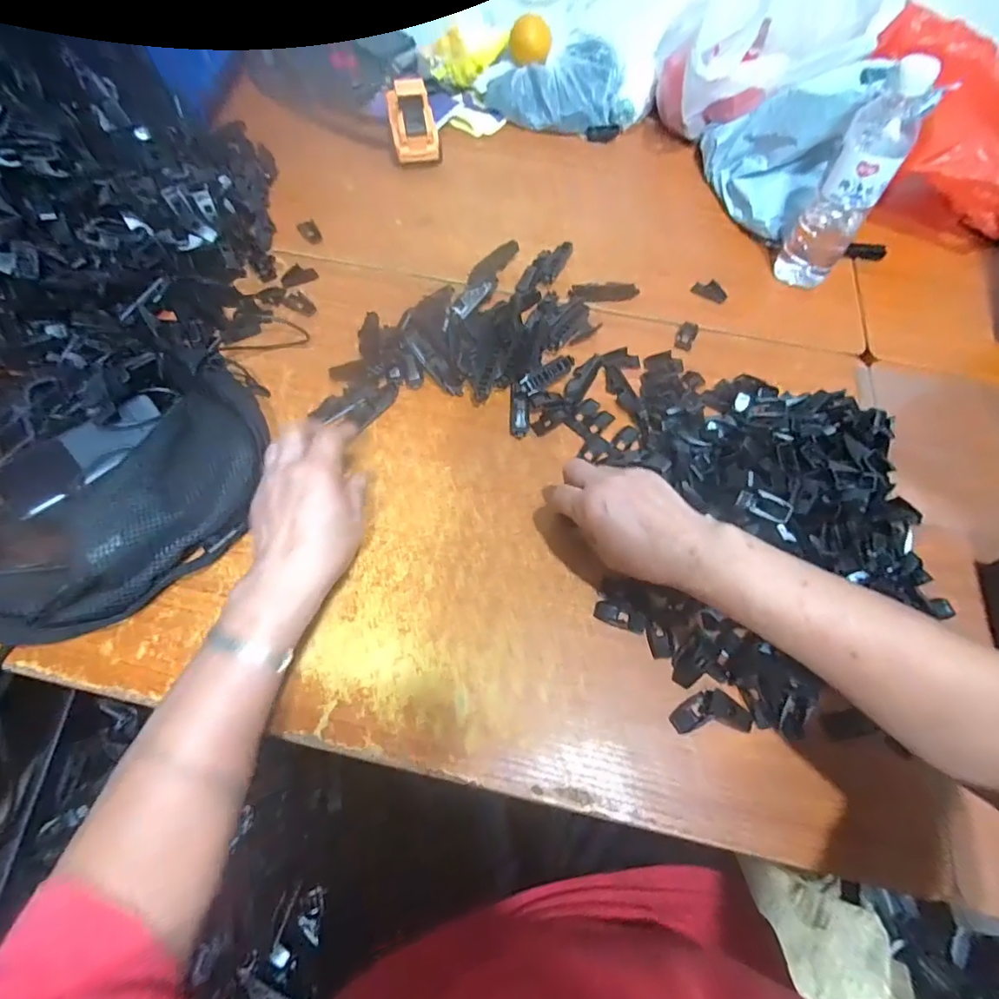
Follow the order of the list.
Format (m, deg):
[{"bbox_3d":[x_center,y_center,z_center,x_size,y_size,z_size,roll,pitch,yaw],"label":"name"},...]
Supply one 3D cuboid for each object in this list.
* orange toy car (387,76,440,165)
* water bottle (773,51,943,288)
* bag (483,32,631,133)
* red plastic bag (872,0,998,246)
[{"bbox_3d":[-0.114,-0.494,0.670,0.062,0.080,0.076,-12,63,-9],"label":"orange toy car"},{"bbox_3d":[0.368,-0.327,0.531,0.064,0.200,0.058,33,66,14],"label":"water bottle"},{"bbox_3d":[0.088,-0.600,0.741,0.219,0.071,0.101,6,62,1],"label":"bag"},{"bbox_3d":[0.569,-0.450,0.629,0.194,0.148,0.267,-20,65,-12],"label":"red plastic bag"}]

